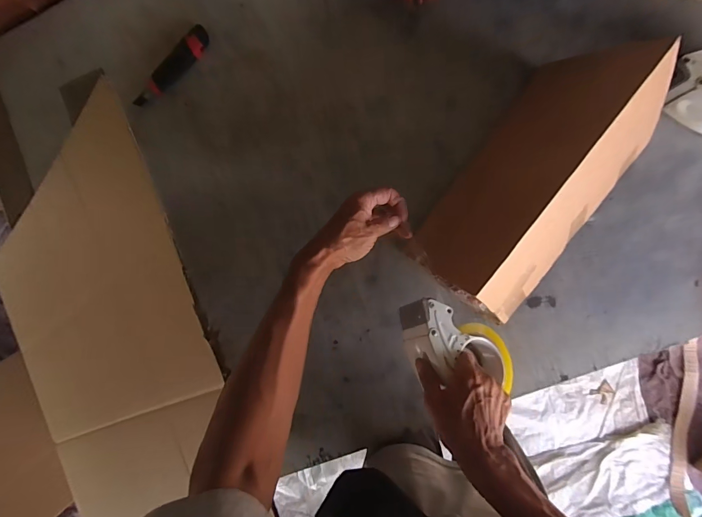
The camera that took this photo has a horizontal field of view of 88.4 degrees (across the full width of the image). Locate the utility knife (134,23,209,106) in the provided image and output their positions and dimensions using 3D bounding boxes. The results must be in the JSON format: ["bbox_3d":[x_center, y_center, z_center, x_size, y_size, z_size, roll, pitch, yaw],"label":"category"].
[{"bbox_3d":[-0.308,-0.330,0.631,0.040,0.022,0.172,42,94,4],"label":"utility knife"}]

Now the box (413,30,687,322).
[{"bbox_3d":[0.263,-0.098,0.486,0.197,0.150,0.343,36,93,4],"label":"box"}]

